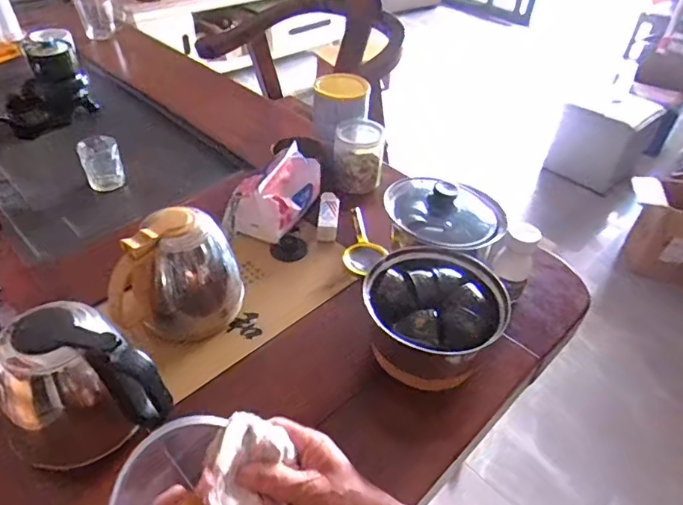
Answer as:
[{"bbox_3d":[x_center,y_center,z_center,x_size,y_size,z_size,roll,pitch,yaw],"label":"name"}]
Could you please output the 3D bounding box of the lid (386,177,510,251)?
[{"bbox_3d":[0.145,-0.055,0.674,0.155,0.060,0.134,-4,43,-9],"label":"lid"}]

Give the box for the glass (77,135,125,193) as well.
[{"bbox_3d":[-0.413,-0.154,0.859,0.061,0.072,0.058,-20,47,-24],"label":"glass"}]

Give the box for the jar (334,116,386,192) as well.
[{"bbox_3d":[0.029,-0.167,0.863,0.080,0.098,0.097,6,42,2],"label":"jar"}]

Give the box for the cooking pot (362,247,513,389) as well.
[{"bbox_3d":[0.106,0.076,0.596,0.156,0.086,0.156,2,42,-2],"label":"cooking pot"}]

